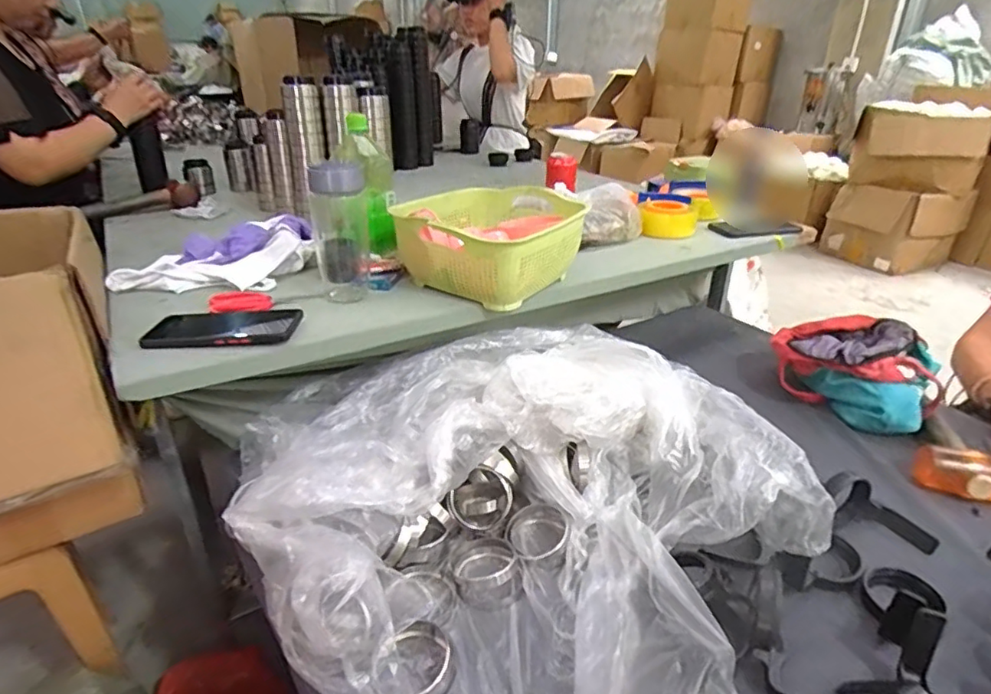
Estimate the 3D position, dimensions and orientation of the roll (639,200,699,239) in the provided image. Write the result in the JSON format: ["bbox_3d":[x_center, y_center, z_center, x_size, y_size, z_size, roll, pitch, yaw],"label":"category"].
[{"bbox_3d":[0.331,-0.246,1.106,0.107,0.051,0.100,8,28,16],"label":"roll"}]

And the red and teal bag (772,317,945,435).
[{"bbox_3d":[0.552,0.037,0.894,0.222,0.126,0.165,20,33,33],"label":"red and teal bag"}]

